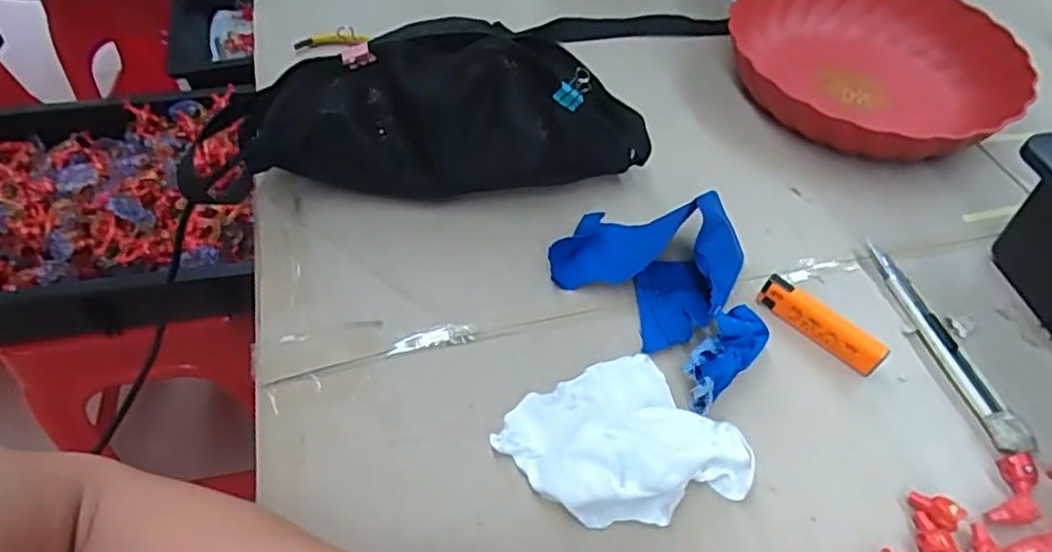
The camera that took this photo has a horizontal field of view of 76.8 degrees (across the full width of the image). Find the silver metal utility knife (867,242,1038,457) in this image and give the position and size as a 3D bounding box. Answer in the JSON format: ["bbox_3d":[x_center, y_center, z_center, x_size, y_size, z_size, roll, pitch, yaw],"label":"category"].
[{"bbox_3d":[0.266,0.042,0.422,0.021,0.012,0.151,-10,53,-8],"label":"silver metal utility knife"}]

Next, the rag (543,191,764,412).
[{"bbox_3d":[0.093,-0.002,0.421,0.102,0.051,0.144,-33,59,-23],"label":"rag"}]

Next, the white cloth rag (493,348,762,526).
[{"bbox_3d":[0.055,0.091,0.361,0.103,0.028,0.109,-35,60,-24],"label":"white cloth rag"}]

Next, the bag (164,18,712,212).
[{"bbox_3d":[-0.067,-0.113,0.474,0.337,0.106,0.076,-5,52,-4],"label":"bag"}]

